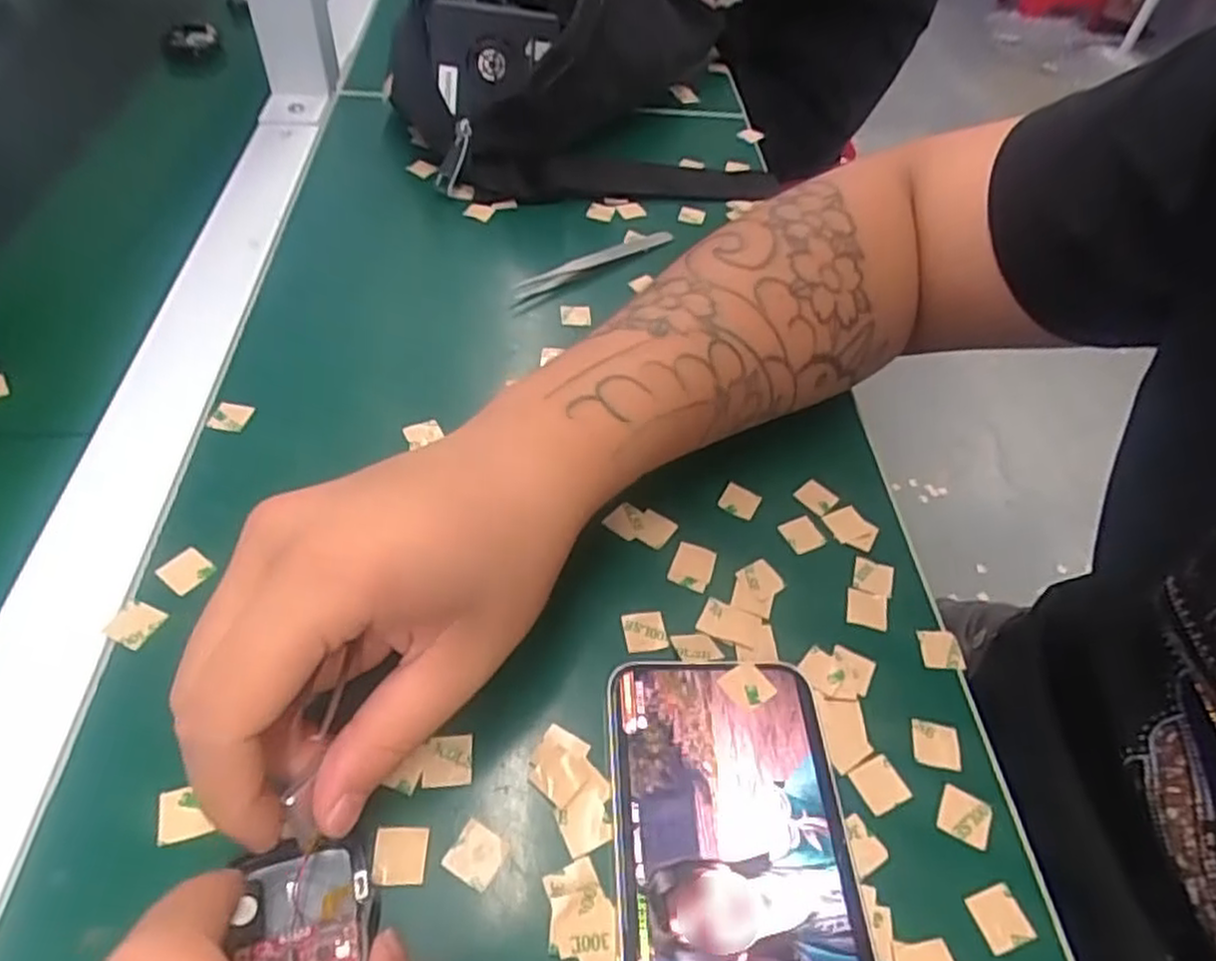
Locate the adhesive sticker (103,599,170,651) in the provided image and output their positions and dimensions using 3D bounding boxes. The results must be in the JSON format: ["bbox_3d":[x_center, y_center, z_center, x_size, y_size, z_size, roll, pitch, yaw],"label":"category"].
[{"bbox_3d":[-0.164,0.049,0.255,0.015,0.004,0.015,25,50,4],"label":"adhesive sticker"}]

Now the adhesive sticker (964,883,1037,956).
[{"bbox_3d":[0.117,0.129,0.219,0.016,0.004,0.016,-11,51,-15],"label":"adhesive sticker"}]

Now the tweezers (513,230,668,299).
[{"bbox_3d":[-0.004,-0.123,0.407,0.108,0.011,0.011,-30,58,-27],"label":"tweezers"}]

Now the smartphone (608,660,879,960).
[{"bbox_3d":[0.038,0.121,0.212,0.070,0.009,0.142,1,49,-5],"label":"smartphone"}]

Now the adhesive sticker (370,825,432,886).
[{"bbox_3d":[-0.061,0.110,0.216,0.015,0.004,0.016,0,47,-4],"label":"adhesive sticker"}]

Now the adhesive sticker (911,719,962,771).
[{"bbox_3d":[0.112,0.090,0.253,0.016,0.004,0.015,9,52,5],"label":"adhesive sticker"}]

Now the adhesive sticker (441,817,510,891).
[{"bbox_3d":[-0.039,0.110,0.217,0.015,0.004,0.015,24,55,18],"label":"adhesive sticker"}]

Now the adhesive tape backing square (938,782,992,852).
[{"bbox_3d":[0.115,0.108,0.238,0.015,0.004,0.016,22,55,17],"label":"adhesive tape backing square"}]

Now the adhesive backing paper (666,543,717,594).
[{"bbox_3d":[0.033,0.034,0.290,0.016,0.004,0.020,21,52,6],"label":"adhesive backing paper"}]

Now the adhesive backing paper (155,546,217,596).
[{"bbox_3d":[-0.154,0.033,0.271,0.015,0.004,0.015,34,55,14],"label":"adhesive backing paper"}]

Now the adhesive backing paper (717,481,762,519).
[{"bbox_3d":[0.056,0.009,0.314,0.016,0.004,0.014,27,58,7],"label":"adhesive backing paper"}]

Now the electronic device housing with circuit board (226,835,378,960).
[{"bbox_3d":[-0.080,0.118,0.198,0.033,0.013,0.043,-8,51,-13],"label":"electronic device housing with circuit board"}]

